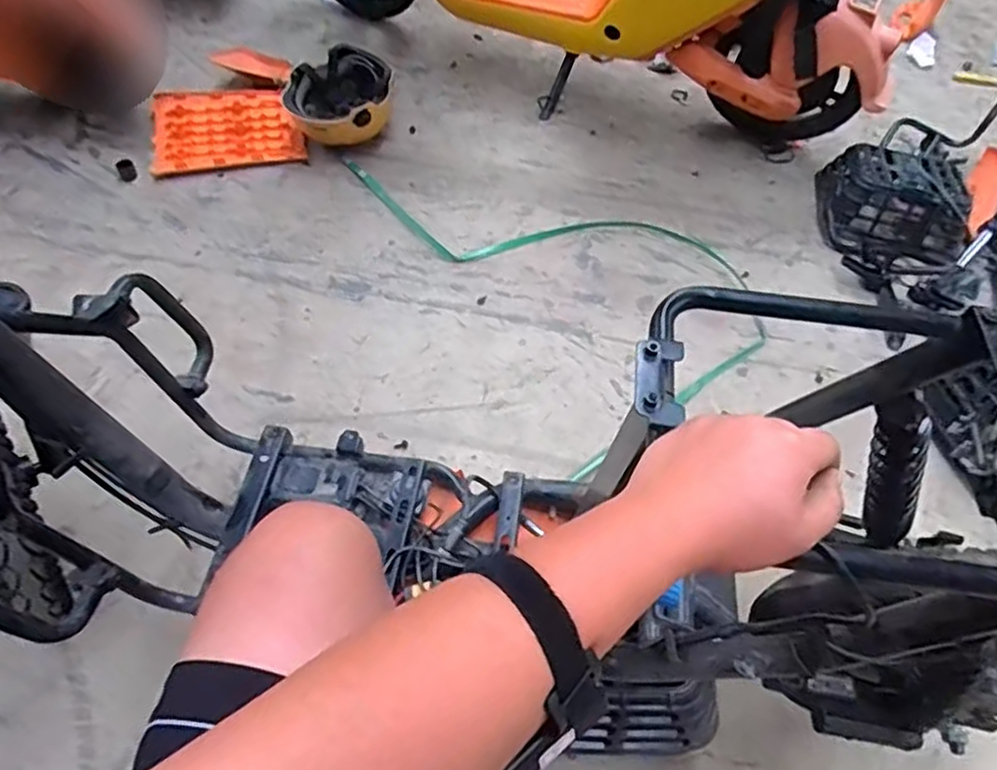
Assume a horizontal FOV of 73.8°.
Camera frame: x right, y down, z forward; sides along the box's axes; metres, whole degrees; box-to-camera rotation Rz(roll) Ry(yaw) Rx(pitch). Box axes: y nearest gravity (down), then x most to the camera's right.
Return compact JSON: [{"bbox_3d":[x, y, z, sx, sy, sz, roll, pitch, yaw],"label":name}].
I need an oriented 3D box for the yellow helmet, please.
[{"bbox_3d":[-0.368,-0.662,1.523,0.241,0.198,0.216,-14,58,-13],"label":"yellow helmet"}]

